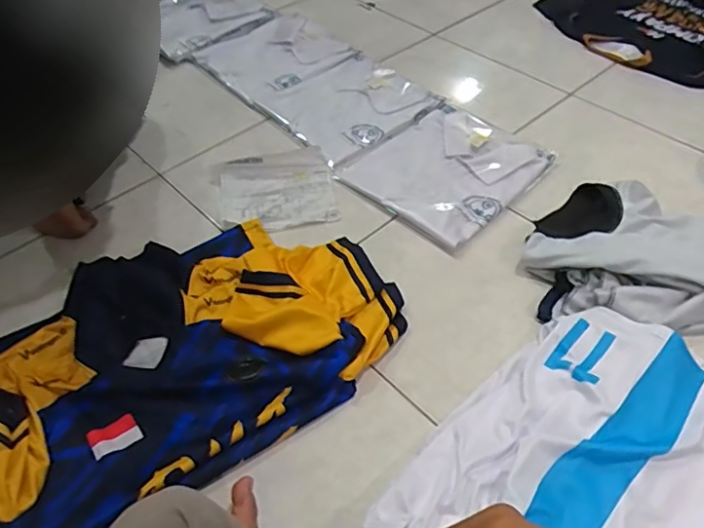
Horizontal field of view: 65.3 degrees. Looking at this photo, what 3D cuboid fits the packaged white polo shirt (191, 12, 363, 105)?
[{"bbox_3d":[-0.167,-0.458,1.200,0.298,0.015,0.232,-33,55,-24],"label":"packaged white polo shirt"}]

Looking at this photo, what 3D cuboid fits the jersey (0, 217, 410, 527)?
[{"bbox_3d":[-0.246,0.118,0.756,0.652,0.056,0.367,-27,59,-25],"label":"jersey"}]

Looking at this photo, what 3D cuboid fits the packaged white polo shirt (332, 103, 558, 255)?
[{"bbox_3d":[0.177,-0.187,1.038,0.286,0.018,0.327,35,59,29],"label":"packaged white polo shirt"}]

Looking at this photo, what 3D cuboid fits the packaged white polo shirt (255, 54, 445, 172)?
[{"bbox_3d":[-0.003,-0.324,1.110,0.307,0.022,0.247,-35,56,-25],"label":"packaged white polo shirt"}]

